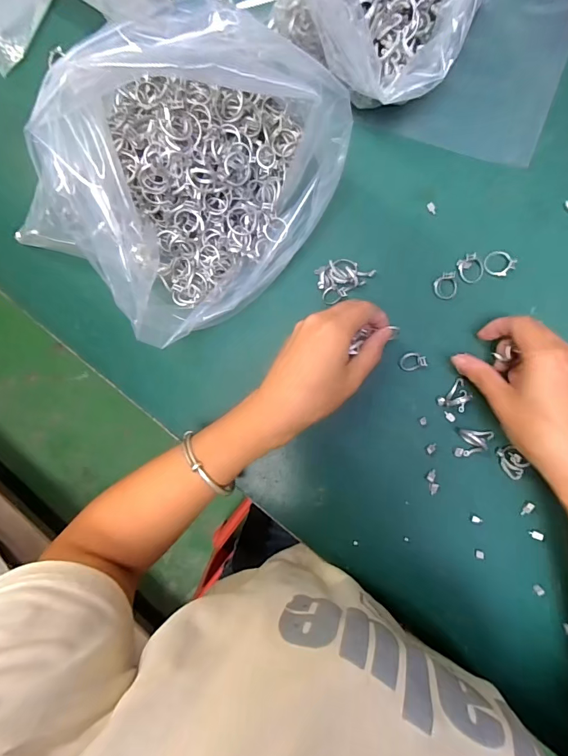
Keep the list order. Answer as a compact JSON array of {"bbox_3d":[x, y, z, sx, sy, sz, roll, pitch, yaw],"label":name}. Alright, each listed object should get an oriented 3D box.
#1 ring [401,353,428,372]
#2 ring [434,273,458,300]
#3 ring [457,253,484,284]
[{"bbox_3d":[0.112,-0.015,0.353,0.022,0.006,0.015,-14,88,6],"label":"ring"},{"bbox_3d":[0.141,-0.079,0.353,0.020,0.007,0.022,0,89,6],"label":"ring"},{"bbox_3d":[0.163,-0.095,0.352,0.021,0.006,0.023,0,89,6],"label":"ring"}]

